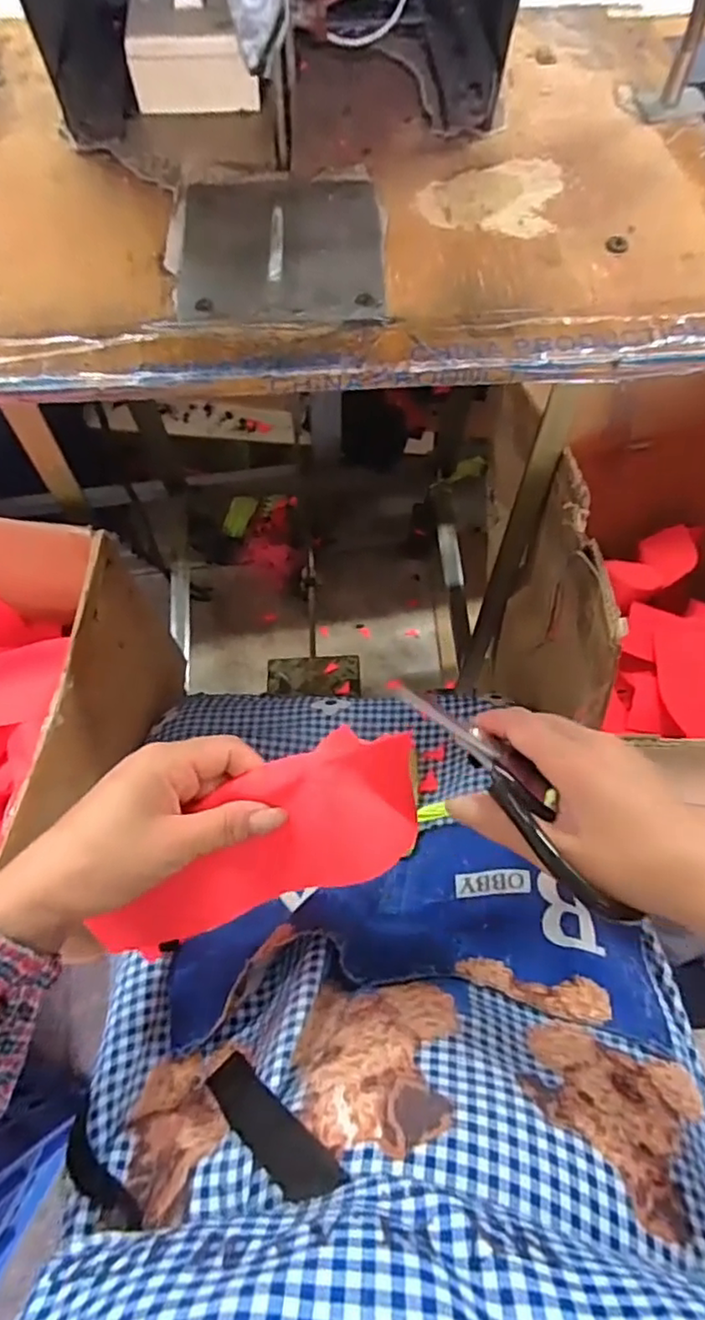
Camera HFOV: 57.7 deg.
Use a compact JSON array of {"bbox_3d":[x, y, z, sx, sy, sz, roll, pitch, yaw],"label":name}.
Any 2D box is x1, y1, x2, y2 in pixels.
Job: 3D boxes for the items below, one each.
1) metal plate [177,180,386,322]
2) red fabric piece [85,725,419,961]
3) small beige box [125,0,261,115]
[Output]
[{"bbox_3d":[-0.046,-0.265,0.410,0.126,0.006,0.132,0,68,-1],"label":"metal plate"},{"bbox_3d":[-0.057,0.104,0.357,0.199,0.026,0.076,-28,97,12],"label":"red fabric piece"},{"bbox_3d":[-0.114,-0.442,0.459,0.088,0.042,0.089,-5,68,-3],"label":"small beige box"}]

